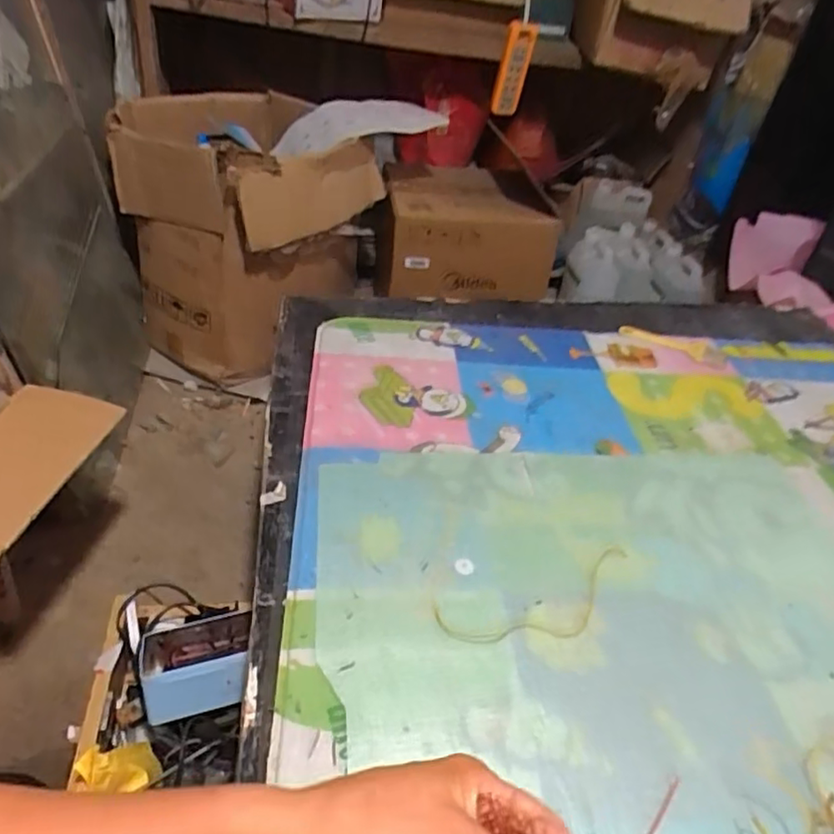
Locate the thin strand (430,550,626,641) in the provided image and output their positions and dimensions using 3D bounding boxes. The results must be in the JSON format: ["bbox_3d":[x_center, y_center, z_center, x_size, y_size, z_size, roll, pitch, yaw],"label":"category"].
[{"bbox_3d":[0.130,0.183,0.615,0.224,0.006,0.073,-11,45,-20],"label":"thin strand"}]

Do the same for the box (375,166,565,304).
[{"bbox_3d":[0.103,-0.420,1.449,0.385,0.203,0.306,7,39,-3],"label":"box"}]

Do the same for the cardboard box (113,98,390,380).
[{"bbox_3d":[-0.345,-0.375,1.305,0.422,0.445,0.375,24,41,18],"label":"cardboard box"}]

